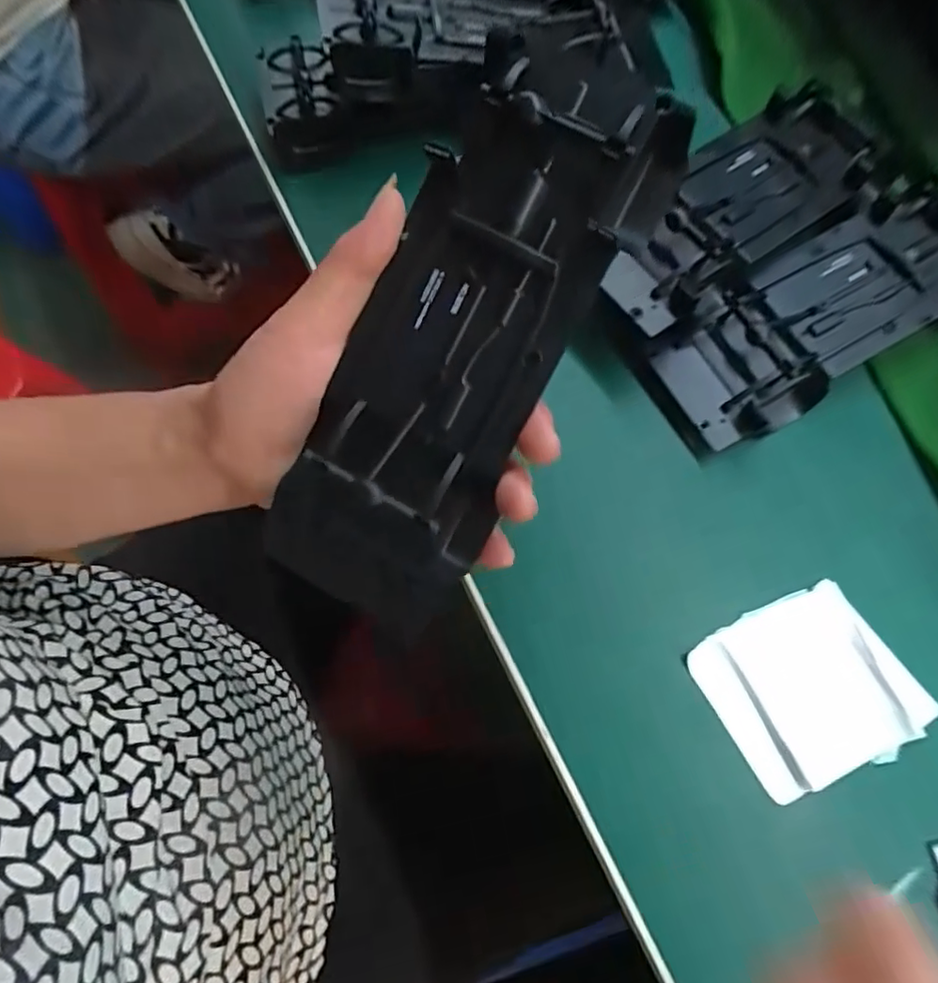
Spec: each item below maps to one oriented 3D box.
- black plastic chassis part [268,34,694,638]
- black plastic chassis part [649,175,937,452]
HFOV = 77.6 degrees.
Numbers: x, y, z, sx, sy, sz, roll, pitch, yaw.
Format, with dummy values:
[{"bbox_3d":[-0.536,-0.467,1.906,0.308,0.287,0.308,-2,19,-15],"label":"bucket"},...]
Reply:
[{"bbox_3d":[-0.005,-0.043,0.197,0.069,0.034,0.190,31,102,8],"label":"black plastic chassis part"},{"bbox_3d":[0.181,-0.089,0.291,0.180,0.033,0.073,-31,75,-10],"label":"black plastic chassis part"}]

